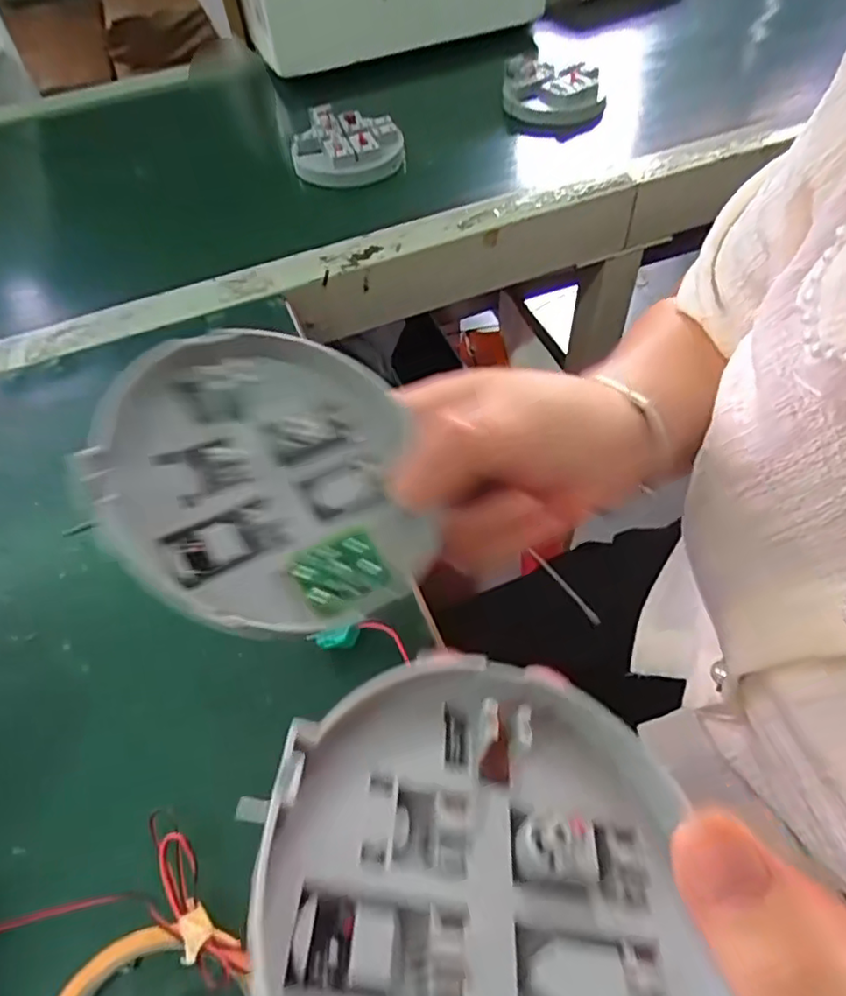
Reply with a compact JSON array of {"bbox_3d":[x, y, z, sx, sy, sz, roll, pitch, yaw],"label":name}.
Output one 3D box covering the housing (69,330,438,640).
[{"bbox_3d":[-0.047,-0.008,0.192,0.098,0.016,0.100,-8,65,-28],"label":"housing"}]

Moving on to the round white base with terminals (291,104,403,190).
[{"bbox_3d":[-0.069,-0.329,0.565,0.098,0.027,0.093,-5,54,-2],"label":"round white base with terminals"}]

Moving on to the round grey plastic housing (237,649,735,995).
[{"bbox_3d":[0.020,0.086,0.132,0.107,0.016,0.102,5,40,-20],"label":"round grey plastic housing"}]

